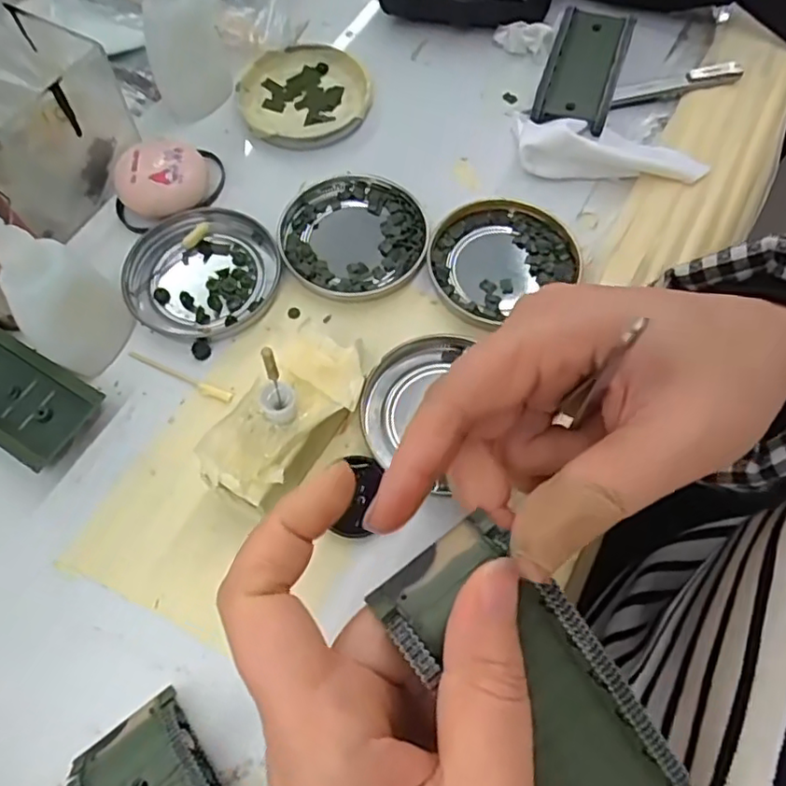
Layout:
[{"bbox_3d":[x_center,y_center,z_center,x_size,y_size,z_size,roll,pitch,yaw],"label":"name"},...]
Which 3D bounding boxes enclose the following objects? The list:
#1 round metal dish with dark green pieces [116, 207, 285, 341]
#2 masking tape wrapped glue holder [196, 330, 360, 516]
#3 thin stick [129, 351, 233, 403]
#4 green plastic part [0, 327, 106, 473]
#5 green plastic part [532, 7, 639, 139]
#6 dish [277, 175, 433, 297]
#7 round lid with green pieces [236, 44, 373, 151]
[{"bbox_3d":[-0.099,-0.064,0.319,0.074,0.009,0.075,0,65,1],"label":"round metal dish with dark green pieces"},{"bbox_3d":[-0.046,0.015,0.267,0.042,0.040,0.085,28,68,13],"label":"masking tape wrapped glue holder"},{"bbox_3d":[-0.105,-0.009,0.297,0.059,0.004,0.006,23,67,9],"label":"thin stick"},{"bbox_3d":[-0.184,-0.003,0.287,0.087,0.020,0.043,29,69,13],"label":"green plastic part"},{"bbox_3d":[0.116,-0.197,0.369,0.042,0.023,0.088,17,66,9],"label":"green plastic part"},{"bbox_3d":[-0.023,-0.086,0.329,0.082,0.008,0.078,0,65,1],"label":"dish"},{"bbox_3d":[-0.055,-0.183,0.372,0.077,0.014,0.074,0,65,1],"label":"round lid with green pieces"}]

